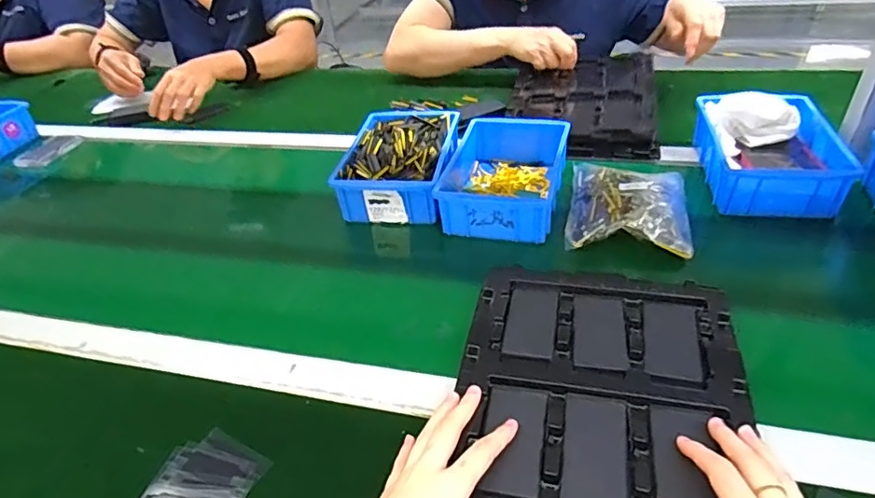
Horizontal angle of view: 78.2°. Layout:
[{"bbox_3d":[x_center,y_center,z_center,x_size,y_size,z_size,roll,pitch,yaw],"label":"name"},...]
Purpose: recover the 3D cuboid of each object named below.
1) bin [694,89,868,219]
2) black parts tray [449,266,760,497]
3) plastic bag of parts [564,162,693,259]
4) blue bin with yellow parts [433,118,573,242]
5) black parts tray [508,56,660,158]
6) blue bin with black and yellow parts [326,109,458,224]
[{"bbox_3d":[0.412,-0.124,0.676,0.141,0.071,0.197,3,39,11],"label":"bin"},{"bbox_3d":[0.126,0.116,0.427,0.214,0.027,0.276,5,40,14],"label":"black parts tray"},{"bbox_3d":[0.223,-0.059,0.630,0.128,0.035,0.159,6,40,14],"label":"plastic bag of parts"},{"bbox_3d":[0.088,-0.097,0.699,0.138,0.060,0.208,7,40,16],"label":"blue bin with yellow parts"},{"bbox_3d":[0.232,-0.238,0.875,0.224,0.044,0.306,5,40,14],"label":"black parts tray"},{"bbox_3d":[-0.046,-0.119,0.748,0.137,0.063,0.205,3,39,11],"label":"blue bin with black and yellow parts"}]

